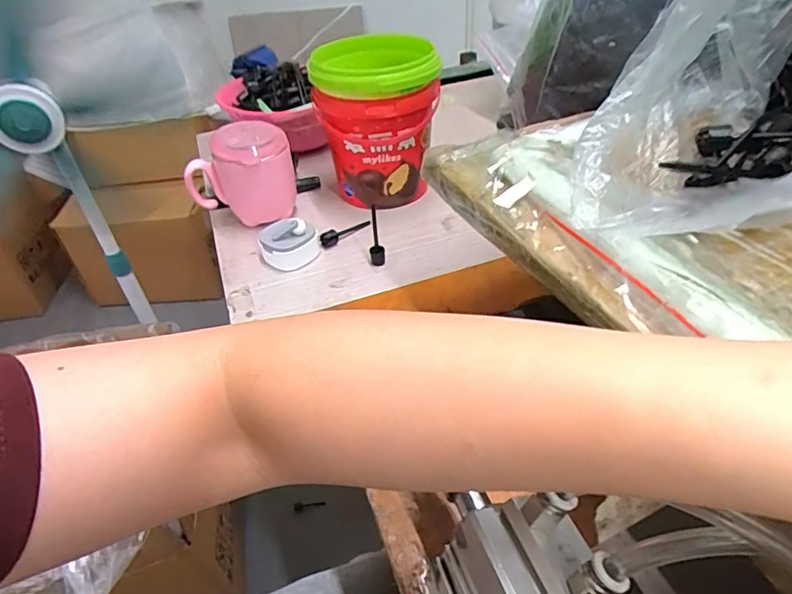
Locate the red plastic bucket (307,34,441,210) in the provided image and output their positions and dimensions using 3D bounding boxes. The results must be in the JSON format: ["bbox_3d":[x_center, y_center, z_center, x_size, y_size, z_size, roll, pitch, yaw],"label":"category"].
[{"bbox_3d":[-0.019,-0.195,0.576,0.123,0.150,0.130,-6,40,-1],"label":"red plastic bucket"}]

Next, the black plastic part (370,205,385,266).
[{"bbox_3d":[-0.020,-0.058,0.504,0.014,0.064,0.014,-6,40,-1],"label":"black plastic part"}]

